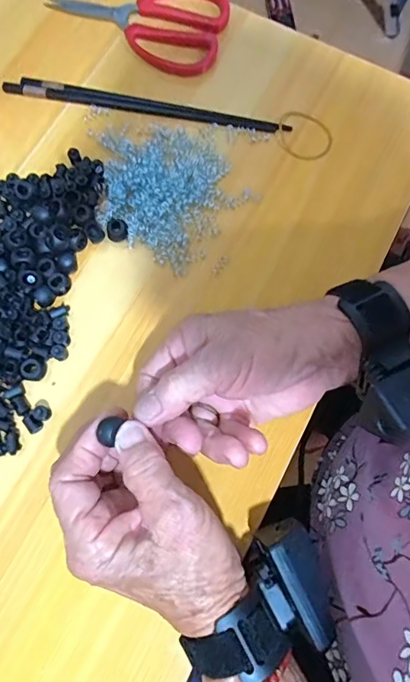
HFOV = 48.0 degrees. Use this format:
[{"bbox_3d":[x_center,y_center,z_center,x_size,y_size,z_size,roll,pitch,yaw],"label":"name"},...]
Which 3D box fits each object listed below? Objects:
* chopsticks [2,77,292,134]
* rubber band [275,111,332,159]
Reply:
[{"bbox_3d":[-0.050,-0.204,0.398,0.243,0.006,0.015,10,74,2],"label":"chopsticks"},{"bbox_3d":[0.086,-0.177,0.400,0.049,0.004,0.044,21,77,-1],"label":"rubber band"}]

